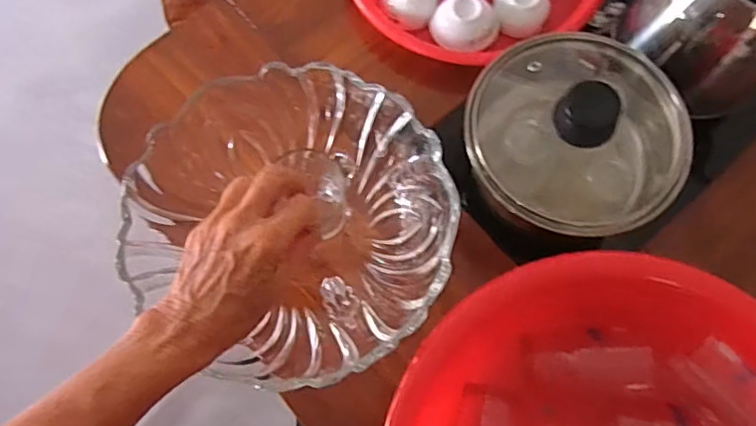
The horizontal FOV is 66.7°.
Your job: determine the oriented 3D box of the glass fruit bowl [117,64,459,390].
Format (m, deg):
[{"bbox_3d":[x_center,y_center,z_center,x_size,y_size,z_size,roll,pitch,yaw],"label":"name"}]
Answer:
[{"bbox_3d":[-0.061,0.007,0.444,0.233,0.092,0.218,29,75,10],"label":"glass fruit bowl"}]

